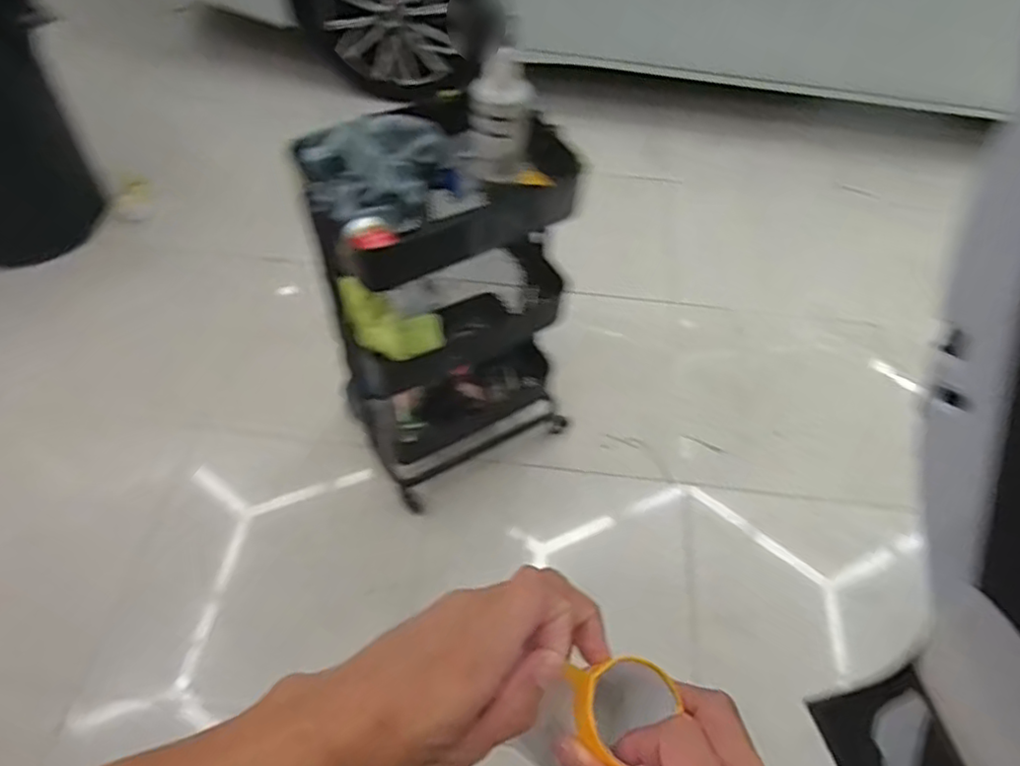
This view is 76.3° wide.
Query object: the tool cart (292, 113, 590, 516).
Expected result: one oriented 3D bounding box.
[{"bbox_3d":[-0.130,-0.141,1.389,0.471,0.777,0.313,-27,59,-24],"label":"tool cart"}]

